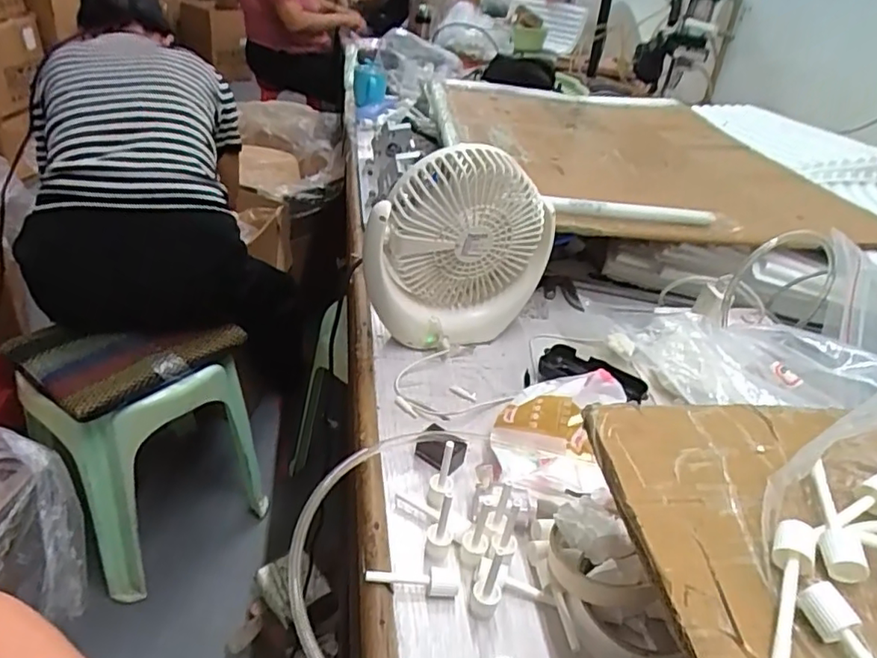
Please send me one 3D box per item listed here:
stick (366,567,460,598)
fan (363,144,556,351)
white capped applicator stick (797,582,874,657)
[{"bbox_3d":[-0.019,0.177,0.418,0.065,0.017,0.015,5,34,-5],"label":"stick"},{"bbox_3d":[0.023,-0.078,0.635,0.196,0.209,0.060,-9,37,-23],"label":"fan"},{"bbox_3d":[0.192,0.148,0.254,0.013,0.018,0.082,-7,37,-22],"label":"white capped applicator stick"}]

